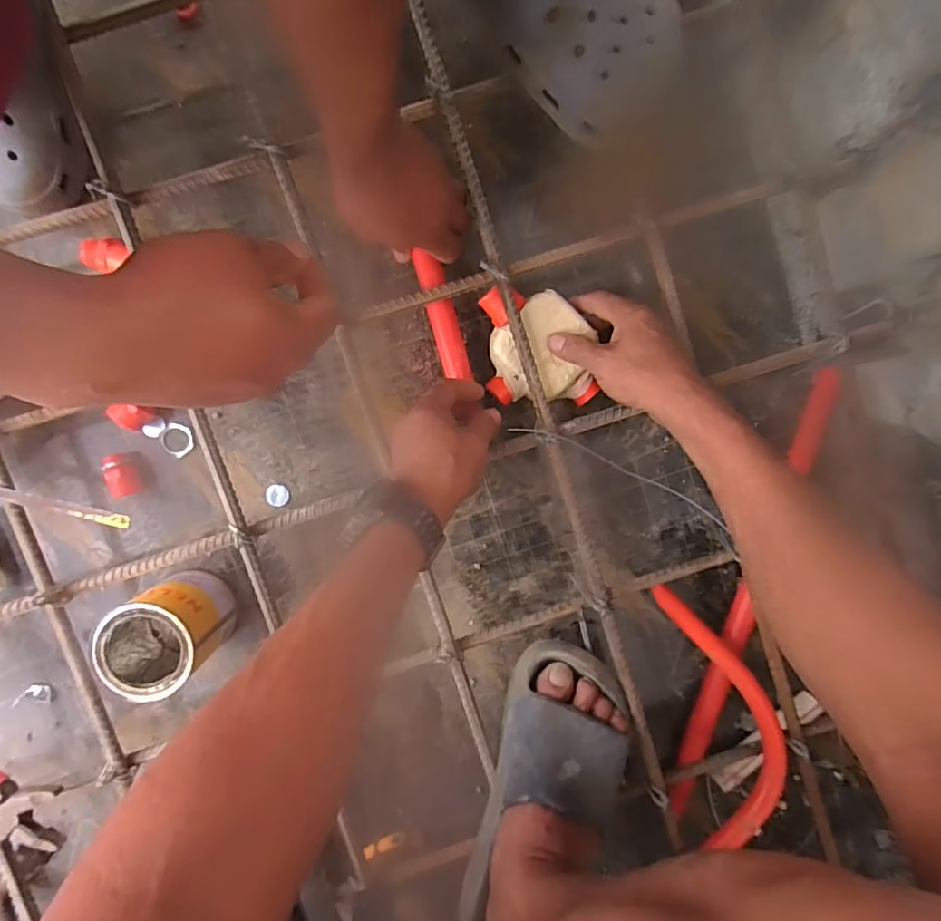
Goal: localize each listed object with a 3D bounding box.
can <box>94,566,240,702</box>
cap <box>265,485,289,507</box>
[{"bbox_3d":[-0.273,0.154,0.488,0.080,0.108,0.088,0,94,-4],"label":"can"},{"bbox_3d":[-0.192,0.035,0.531,0.020,0.004,0.022,0,94,-4],"label":"cap"}]

